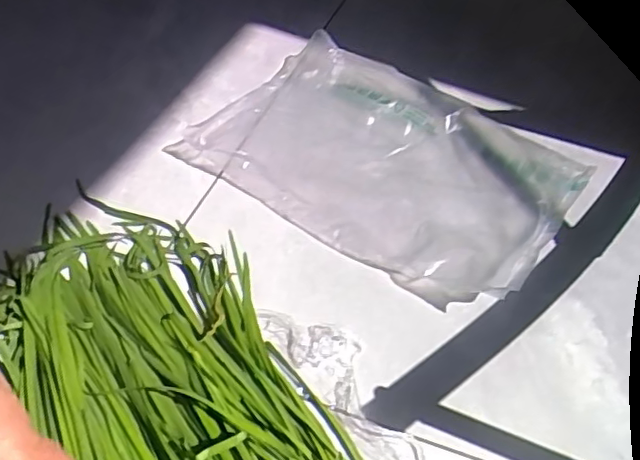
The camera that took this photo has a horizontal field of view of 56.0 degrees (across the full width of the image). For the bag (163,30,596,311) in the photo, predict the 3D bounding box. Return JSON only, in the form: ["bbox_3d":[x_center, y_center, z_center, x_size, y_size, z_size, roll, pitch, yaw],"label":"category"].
[{"bbox_3d":[0.064,-0.071,0.579,0.331,0.029,0.229,29,52,21],"label":"bag"}]

